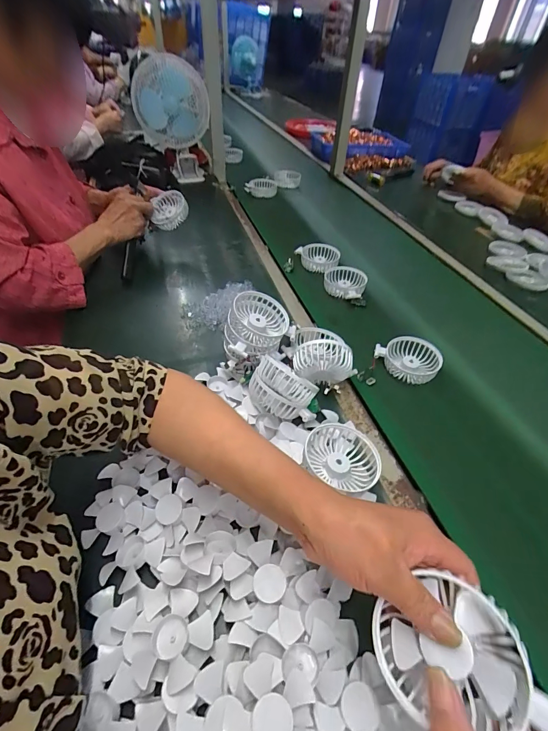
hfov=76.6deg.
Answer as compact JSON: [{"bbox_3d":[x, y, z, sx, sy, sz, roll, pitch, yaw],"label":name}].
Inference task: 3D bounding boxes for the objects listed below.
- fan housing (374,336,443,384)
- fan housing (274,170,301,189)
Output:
[{"bbox_3d":[0.231,-0.010,0.595,0.102,0.034,0.089,29,54,15],"label":"fan housing"},{"bbox_3d":[0.046,-0.643,1.188,0.087,0.039,0.090,3,46,0],"label":"fan housing"}]

